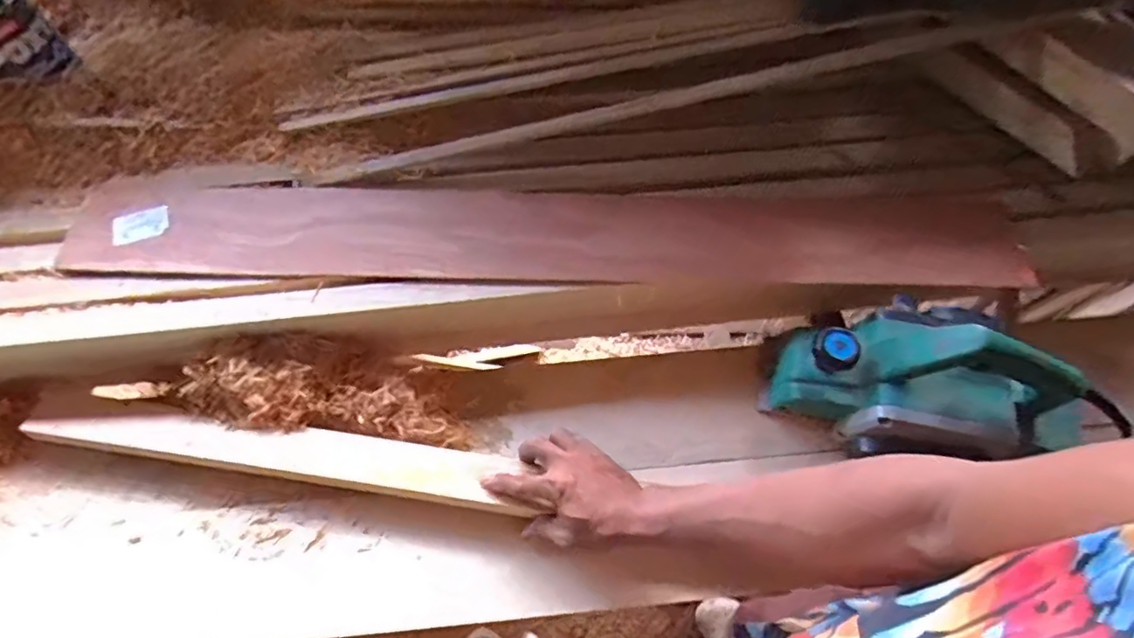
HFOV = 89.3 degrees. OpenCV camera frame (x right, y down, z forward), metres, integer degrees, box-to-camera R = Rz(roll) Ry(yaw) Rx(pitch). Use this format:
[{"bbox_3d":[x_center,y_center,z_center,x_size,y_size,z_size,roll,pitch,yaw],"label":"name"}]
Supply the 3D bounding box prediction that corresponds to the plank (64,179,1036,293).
[{"bbox_3d":[-0.021,-0.099,0.666,1.065,0.031,0.134,3,61,2],"label":"plank"}]

